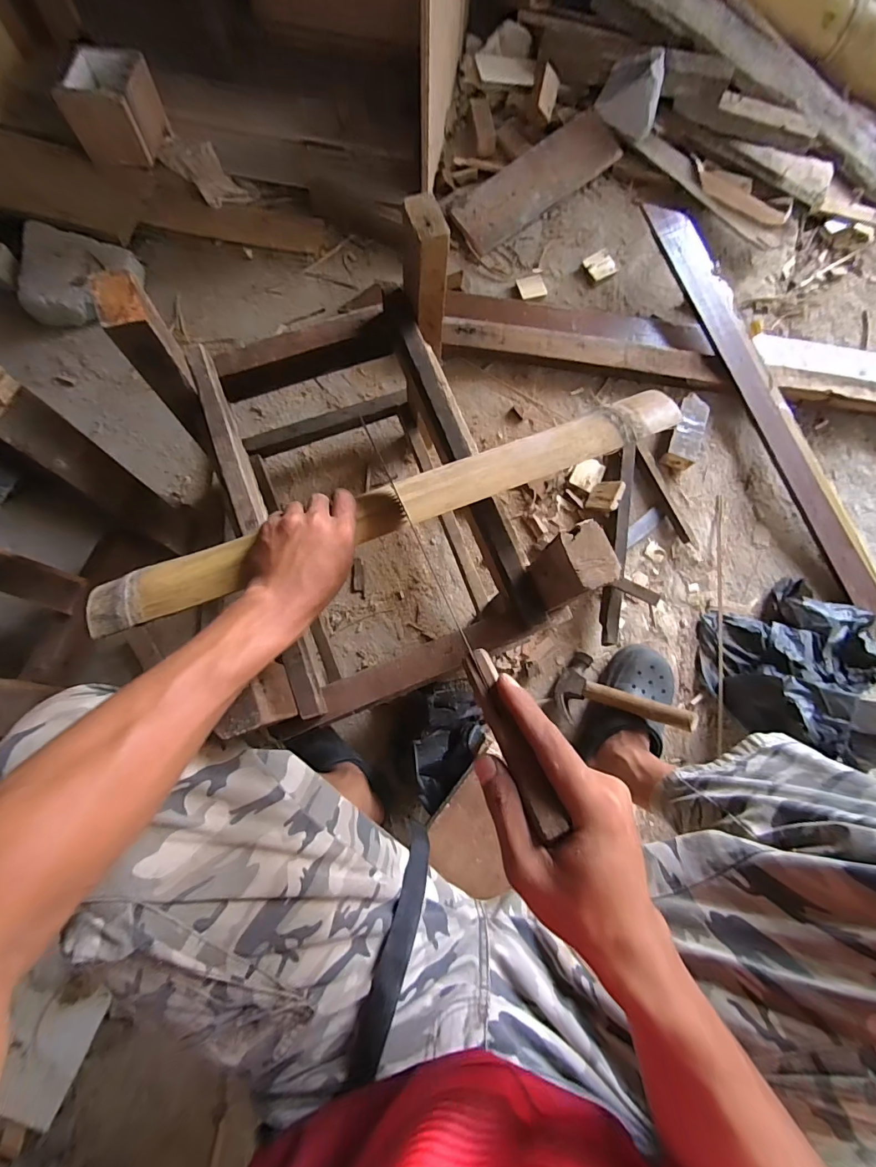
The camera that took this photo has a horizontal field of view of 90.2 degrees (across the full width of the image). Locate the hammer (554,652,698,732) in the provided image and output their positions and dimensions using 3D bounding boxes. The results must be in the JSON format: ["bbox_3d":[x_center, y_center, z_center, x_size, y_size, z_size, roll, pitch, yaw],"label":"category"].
[{"bbox_3d":[0.290,0.186,0.696,0.040,0.216,0.111,26,80,-41],"label":"hammer"}]

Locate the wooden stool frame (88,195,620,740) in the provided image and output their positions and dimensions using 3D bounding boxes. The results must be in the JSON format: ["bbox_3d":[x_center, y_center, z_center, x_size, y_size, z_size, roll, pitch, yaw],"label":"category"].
[{"bbox_3d":[-0.077,-0.118,0.582,0.386,0.366,0.487,-23,80,-7],"label":"wooden stool frame"}]

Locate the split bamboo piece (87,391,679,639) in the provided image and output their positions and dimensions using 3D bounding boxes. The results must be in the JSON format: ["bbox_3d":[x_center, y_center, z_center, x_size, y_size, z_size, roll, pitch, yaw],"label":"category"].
[{"bbox_3d":[-0.030,-0.076,0.414,0.571,0.021,0.048,-21,84,-7],"label":"split bamboo piece"}]

